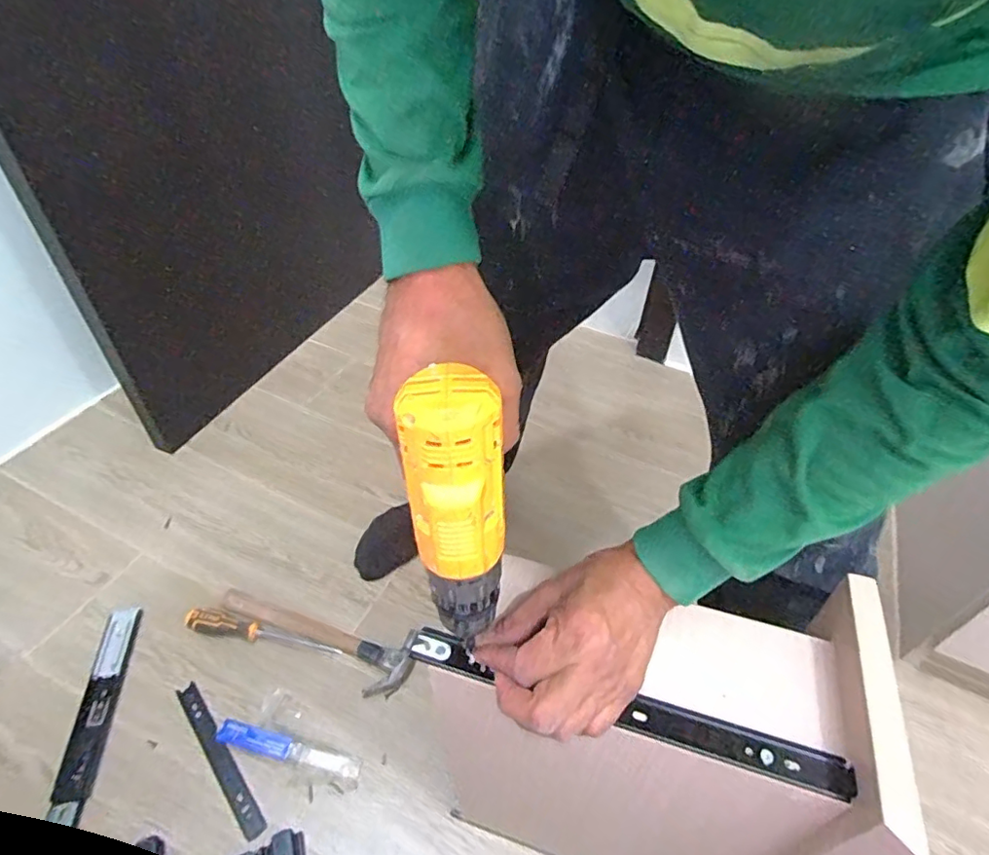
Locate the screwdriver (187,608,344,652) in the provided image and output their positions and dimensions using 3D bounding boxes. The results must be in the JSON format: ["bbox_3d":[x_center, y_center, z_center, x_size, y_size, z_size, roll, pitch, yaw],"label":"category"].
[{"bbox_3d":[-0.346,0.309,0.828,0.231,0.026,0.032,10,45,7],"label":"screwdriver"}]

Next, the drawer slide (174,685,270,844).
[{"bbox_3d":[-0.359,0.427,0.727,0.025,0.017,0.227,-31,54,-30],"label":"drawer slide"}]

